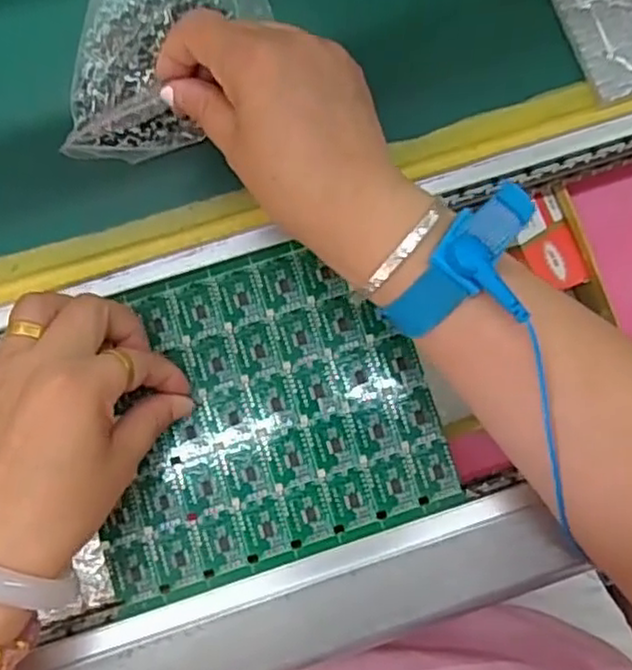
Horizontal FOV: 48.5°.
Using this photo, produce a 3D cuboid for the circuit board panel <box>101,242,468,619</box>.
[{"bbox_3d":[-0.030,0.037,0.348,0.169,0.004,0.148,-19,84,-4],"label":"circuit board panel"}]

